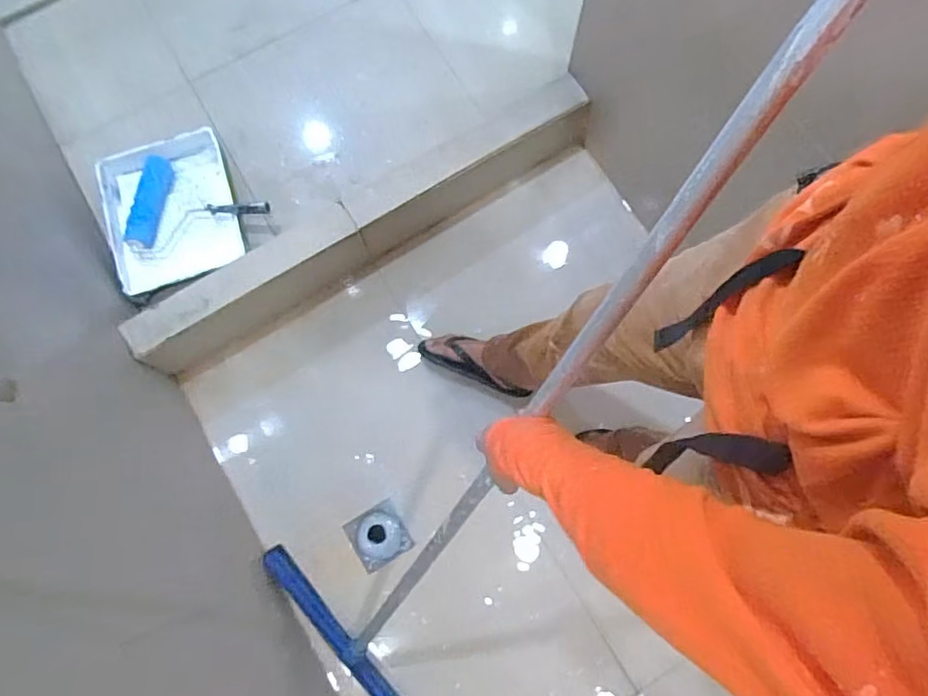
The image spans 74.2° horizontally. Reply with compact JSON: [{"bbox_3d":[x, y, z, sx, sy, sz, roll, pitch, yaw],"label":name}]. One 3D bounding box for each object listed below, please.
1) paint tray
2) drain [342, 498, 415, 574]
[{"bbox_3d":[-0.685,-0.319,1.432,0.311,0.065,0.360,-20,77,-4],"label":"paint tray"},{"bbox_3d":[-0.181,0.400,1.313,0.117,0.018,0.114,-31,78,-7],"label":"drain"}]

